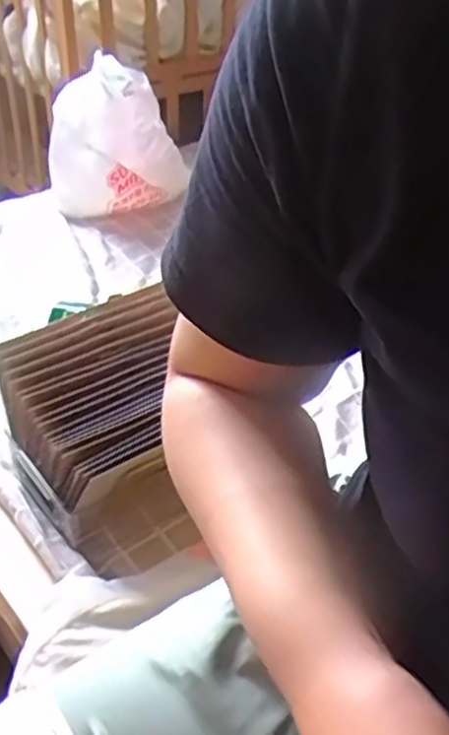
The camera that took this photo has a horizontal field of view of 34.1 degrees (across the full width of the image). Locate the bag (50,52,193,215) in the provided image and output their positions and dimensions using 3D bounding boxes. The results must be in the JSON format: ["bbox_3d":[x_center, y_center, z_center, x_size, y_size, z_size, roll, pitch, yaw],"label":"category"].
[{"bbox_3d":[-0.169,-0.354,1.138,0.138,0.190,0.272,16,41,20],"label":"bag"}]

